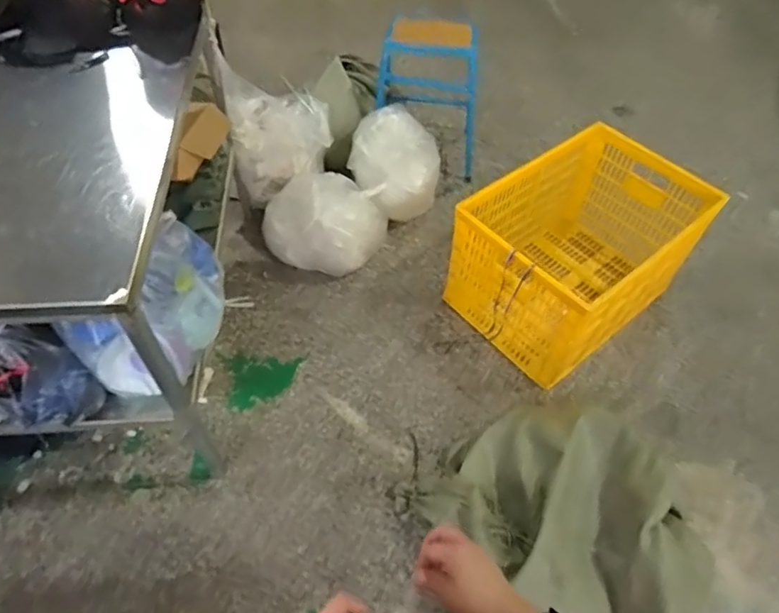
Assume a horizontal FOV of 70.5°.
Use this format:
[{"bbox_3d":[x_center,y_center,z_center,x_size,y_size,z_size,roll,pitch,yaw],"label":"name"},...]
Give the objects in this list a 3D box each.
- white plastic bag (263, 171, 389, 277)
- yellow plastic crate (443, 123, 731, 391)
[{"bbox_3d":[-0.212,-0.290,1.845,0.330,0.251,0.371,25,56,17],"label":"white plastic bag"},{"bbox_3d":[0.580,-0.176,1.738,0.719,0.397,0.485,-33,60,-24],"label":"yellow plastic crate"}]

